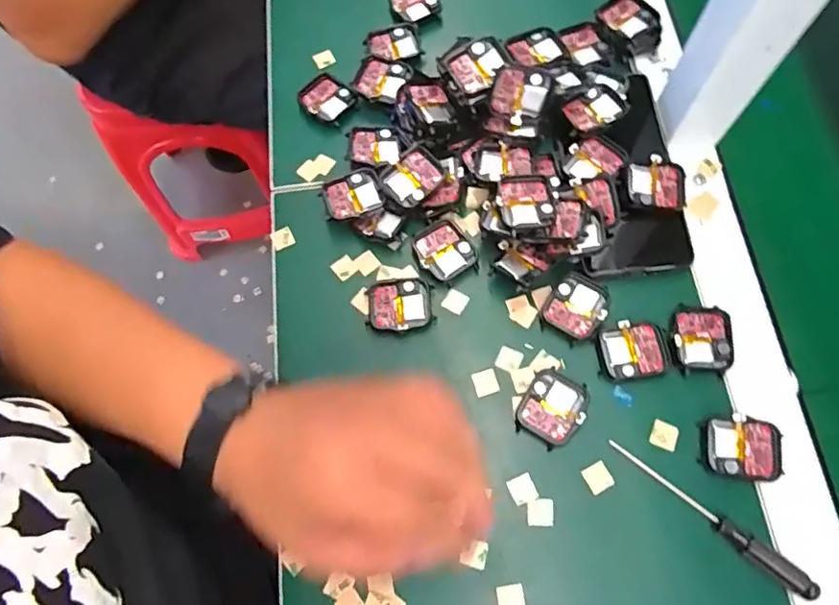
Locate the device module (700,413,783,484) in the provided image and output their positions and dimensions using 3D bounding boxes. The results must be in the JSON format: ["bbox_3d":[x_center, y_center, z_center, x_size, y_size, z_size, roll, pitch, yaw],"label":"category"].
[{"bbox_3d":[0.199,0.090,0.340,0.045,0.008,0.037,7,71,5],"label":"device module"}]

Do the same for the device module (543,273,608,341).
[{"bbox_3d":[0.108,0.003,0.377,0.037,0.009,0.040,34,76,13],"label":"device module"}]

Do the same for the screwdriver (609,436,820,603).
[{"bbox_3d":[0.173,0.128,0.328,0.129,0.013,0.011,37,76,14],"label":"screwdriver"}]

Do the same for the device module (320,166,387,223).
[{"bbox_3d":[-0.049,-0.078,0.409,0.044,0.018,0.036,-22,71,-5],"label":"device module"}]

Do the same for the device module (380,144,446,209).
[{"bbox_3d":[-0.004,-0.088,0.404,0.043,0.020,0.035,-39,74,-11],"label":"device module"}]

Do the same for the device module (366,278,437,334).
[{"bbox_3d":[-0.013,0.003,0.387,0.046,0.012,0.038,-5,71,1],"label":"device module"}]

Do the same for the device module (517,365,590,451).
[{"bbox_3d":[0.087,0.069,0.357,0.037,0.010,0.046,32,75,13],"label":"device module"}]

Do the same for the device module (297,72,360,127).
[{"bbox_3d":[-0.074,-0.164,0.443,0.039,0.010,0.036,39,77,14],"label":"device module"}]

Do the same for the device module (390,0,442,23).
[{"bbox_3d":[-0.005,-0.259,0.473,0.039,0.008,0.042,-29,72,-7],"label":"device module"}]

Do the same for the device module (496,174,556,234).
[{"bbox_3d":[0.072,-0.068,0.371,0.036,0.007,0.042,-9,70,-1],"label":"device module"}]

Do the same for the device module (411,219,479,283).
[{"bbox_3d":[0.018,-0.037,0.397,0.039,0.009,0.042,-26,72,-6],"label":"device module"}]

